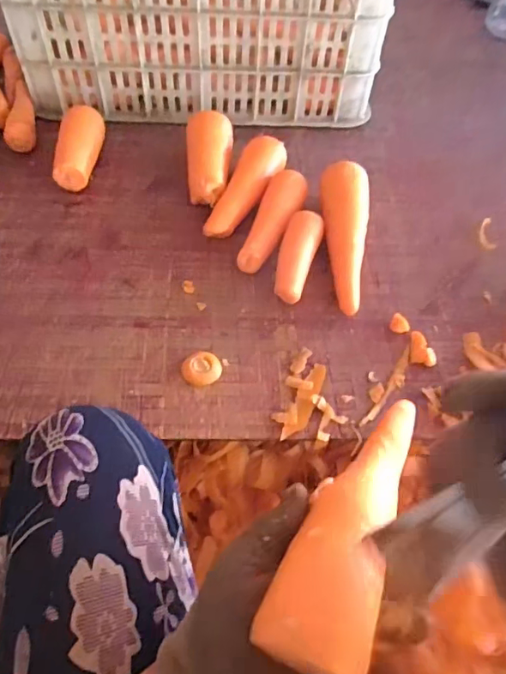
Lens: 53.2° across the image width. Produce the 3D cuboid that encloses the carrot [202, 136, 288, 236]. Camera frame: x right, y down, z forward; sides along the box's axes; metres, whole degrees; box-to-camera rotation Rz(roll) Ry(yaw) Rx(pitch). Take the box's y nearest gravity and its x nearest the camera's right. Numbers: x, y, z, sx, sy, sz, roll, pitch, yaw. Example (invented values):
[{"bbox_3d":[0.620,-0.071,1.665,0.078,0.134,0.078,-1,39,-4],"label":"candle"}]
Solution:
[{"bbox_3d":[-0.007,-0.182,0.634,0.053,0.050,0.169,21,57,11],"label":"carrot"}]

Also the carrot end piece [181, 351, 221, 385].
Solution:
[{"bbox_3d":[-0.051,0.031,0.505,0.037,0.007,0.037,2,56,-2],"label":"carrot end piece"}]

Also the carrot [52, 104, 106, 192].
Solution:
[{"bbox_3d":[-0.223,-0.243,0.659,0.056,0.055,0.125,-2,56,-4],"label":"carrot"}]

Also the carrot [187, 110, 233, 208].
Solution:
[{"bbox_3d":[-0.056,-0.226,0.657,0.057,0.055,0.144,0,56,-3],"label":"carrot"}]

